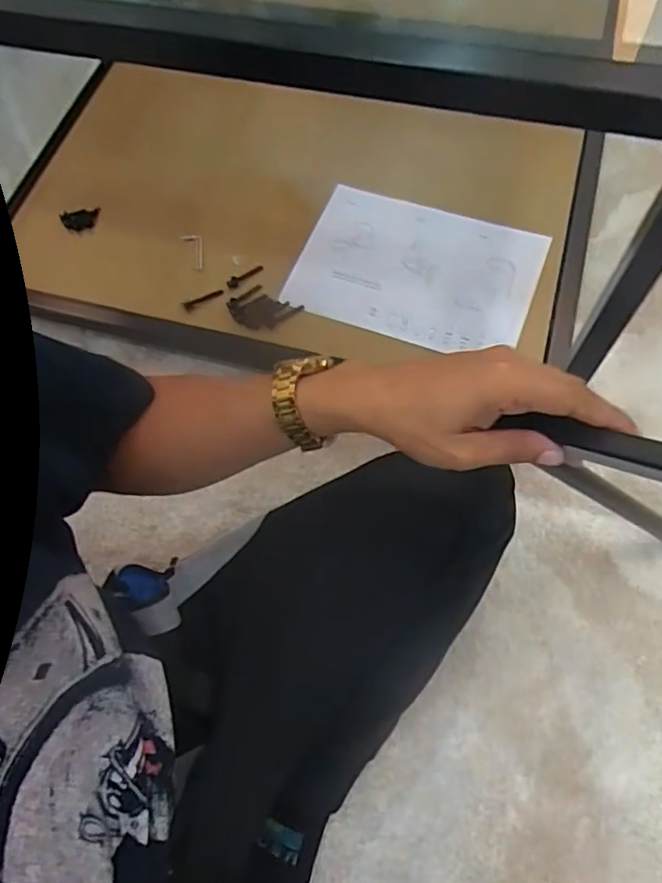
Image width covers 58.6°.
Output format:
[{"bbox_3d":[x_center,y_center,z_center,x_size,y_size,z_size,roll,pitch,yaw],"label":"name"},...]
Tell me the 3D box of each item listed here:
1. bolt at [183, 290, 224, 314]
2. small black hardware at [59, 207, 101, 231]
[{"bbox_3d":[-0.160,-0.178,0.742,0.052,0.009,0.016,-24,69,-7],"label":"bolt"},{"bbox_3d":[-0.342,-0.302,0.804,0.052,0.018,0.022,-5,68,1],"label":"small black hardware"}]

